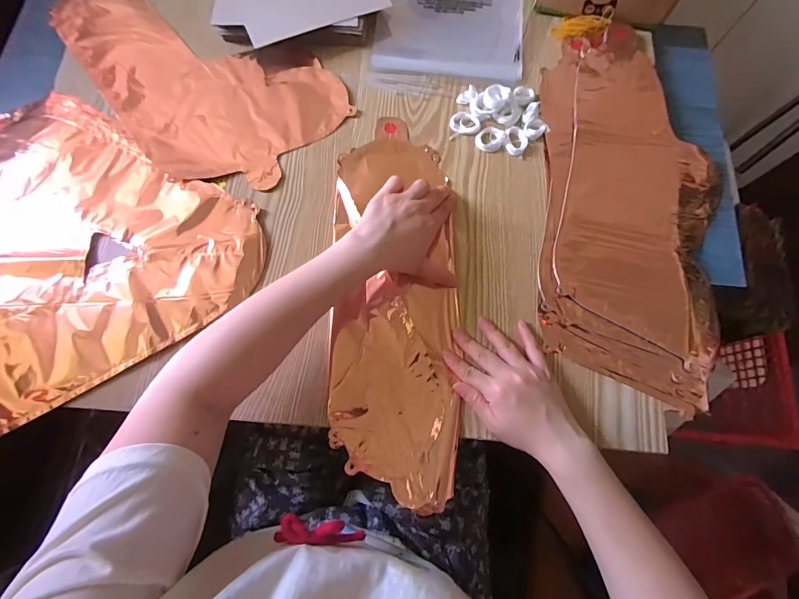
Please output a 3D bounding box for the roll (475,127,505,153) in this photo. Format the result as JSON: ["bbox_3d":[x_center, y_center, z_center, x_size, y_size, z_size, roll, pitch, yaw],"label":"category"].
[{"bbox_3d":[0.114,-0.201,0.488,0.034,0.005,0.033,0,75,0],"label":"roll"}]

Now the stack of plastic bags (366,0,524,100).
[{"bbox_3d":[0.070,-0.394,0.544,0.199,0.012,0.265,6,76,2],"label":"stack of plastic bags"}]

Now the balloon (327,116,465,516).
[{"bbox_3d":[-0.006,-0.010,0.436,0.141,0.015,0.433,-3,74,-1],"label":"balloon"}]

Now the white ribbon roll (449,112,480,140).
[{"bbox_3d":[0.081,-0.223,0.492,0.039,0.007,0.032,-13,75,-4],"label":"white ribbon roll"}]

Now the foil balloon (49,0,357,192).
[{"bbox_3d":[-0.284,-0.309,0.515,0.419,0.017,0.229,41,78,10],"label":"foil balloon"}]

